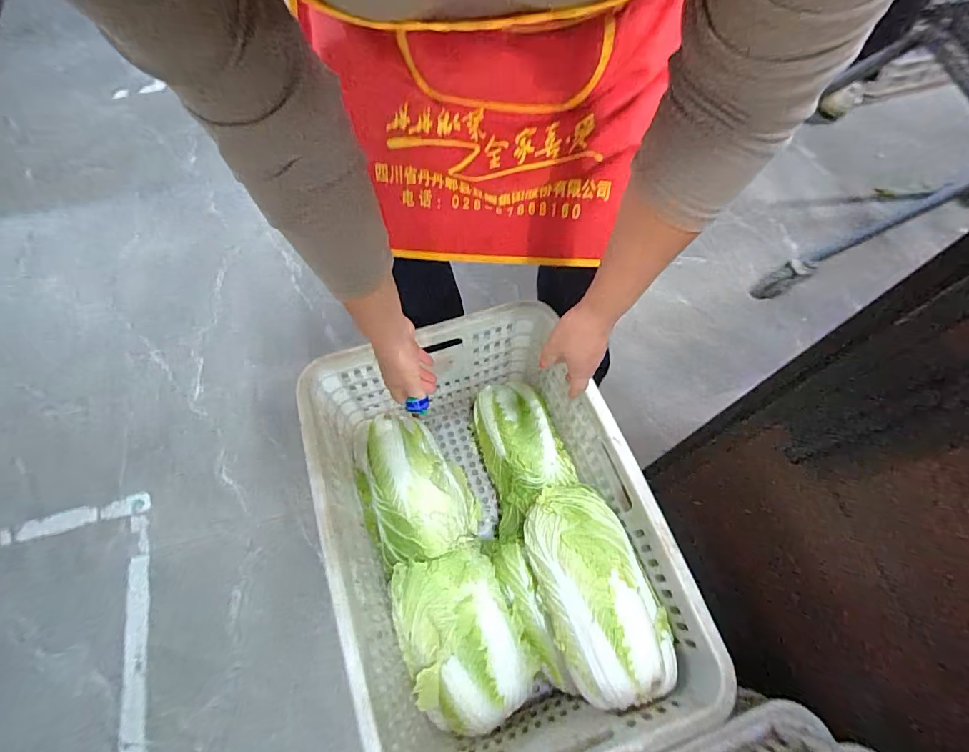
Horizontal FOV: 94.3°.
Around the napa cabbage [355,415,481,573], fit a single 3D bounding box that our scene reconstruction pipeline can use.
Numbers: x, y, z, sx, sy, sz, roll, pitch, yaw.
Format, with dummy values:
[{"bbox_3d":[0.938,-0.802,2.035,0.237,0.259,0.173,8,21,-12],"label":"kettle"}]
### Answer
[{"bbox_3d":[-0.131,0.217,0.866,0.183,0.147,0.258,-25,68,-10],"label":"napa cabbage"}]

